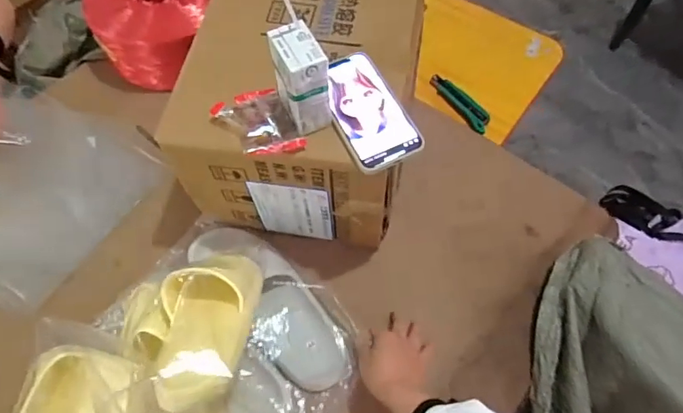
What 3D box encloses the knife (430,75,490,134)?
[{"bbox_3d":[0.214,-0.193,0.905,0.042,0.017,0.151,-33,66,-16],"label":"knife"}]

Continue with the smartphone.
[{"bbox_3d":[0.027,-0.115,0.588,0.080,0.013,0.163,-21,63,-11],"label":"smartphone"}]

